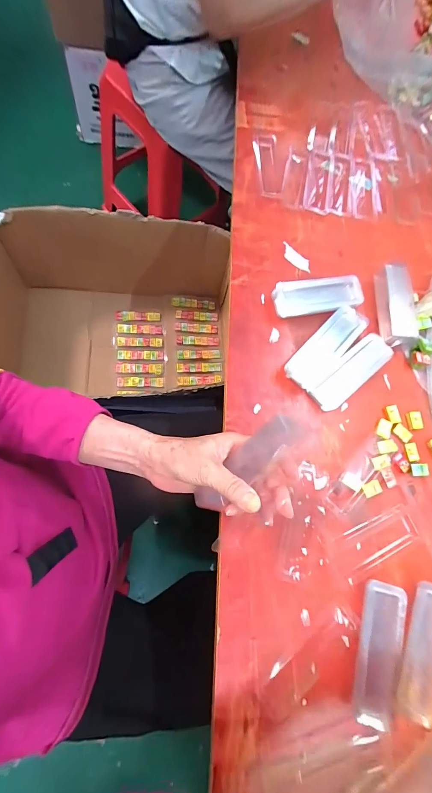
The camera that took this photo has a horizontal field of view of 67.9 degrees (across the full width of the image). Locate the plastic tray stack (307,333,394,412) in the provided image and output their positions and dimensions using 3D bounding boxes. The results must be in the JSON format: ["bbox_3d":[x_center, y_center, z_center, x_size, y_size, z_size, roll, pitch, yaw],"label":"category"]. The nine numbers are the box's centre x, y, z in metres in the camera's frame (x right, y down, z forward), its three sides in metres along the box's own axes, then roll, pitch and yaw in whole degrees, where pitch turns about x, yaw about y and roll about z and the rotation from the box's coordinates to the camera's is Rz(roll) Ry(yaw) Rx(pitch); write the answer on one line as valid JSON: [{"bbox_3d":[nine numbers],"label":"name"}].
[{"bbox_3d":[0.198,-0.037,0.464,0.139,0.022,0.047,-39,84,-16],"label":"plastic tray stack"}]

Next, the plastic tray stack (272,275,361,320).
[{"bbox_3d":[0.160,-0.151,0.482,0.141,0.021,0.057,-10,77,-11],"label":"plastic tray stack"}]

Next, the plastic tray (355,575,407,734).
[{"bbox_3d":[0.191,0.292,0.366,0.045,0.019,0.140,17,73,-4],"label":"plastic tray"}]

